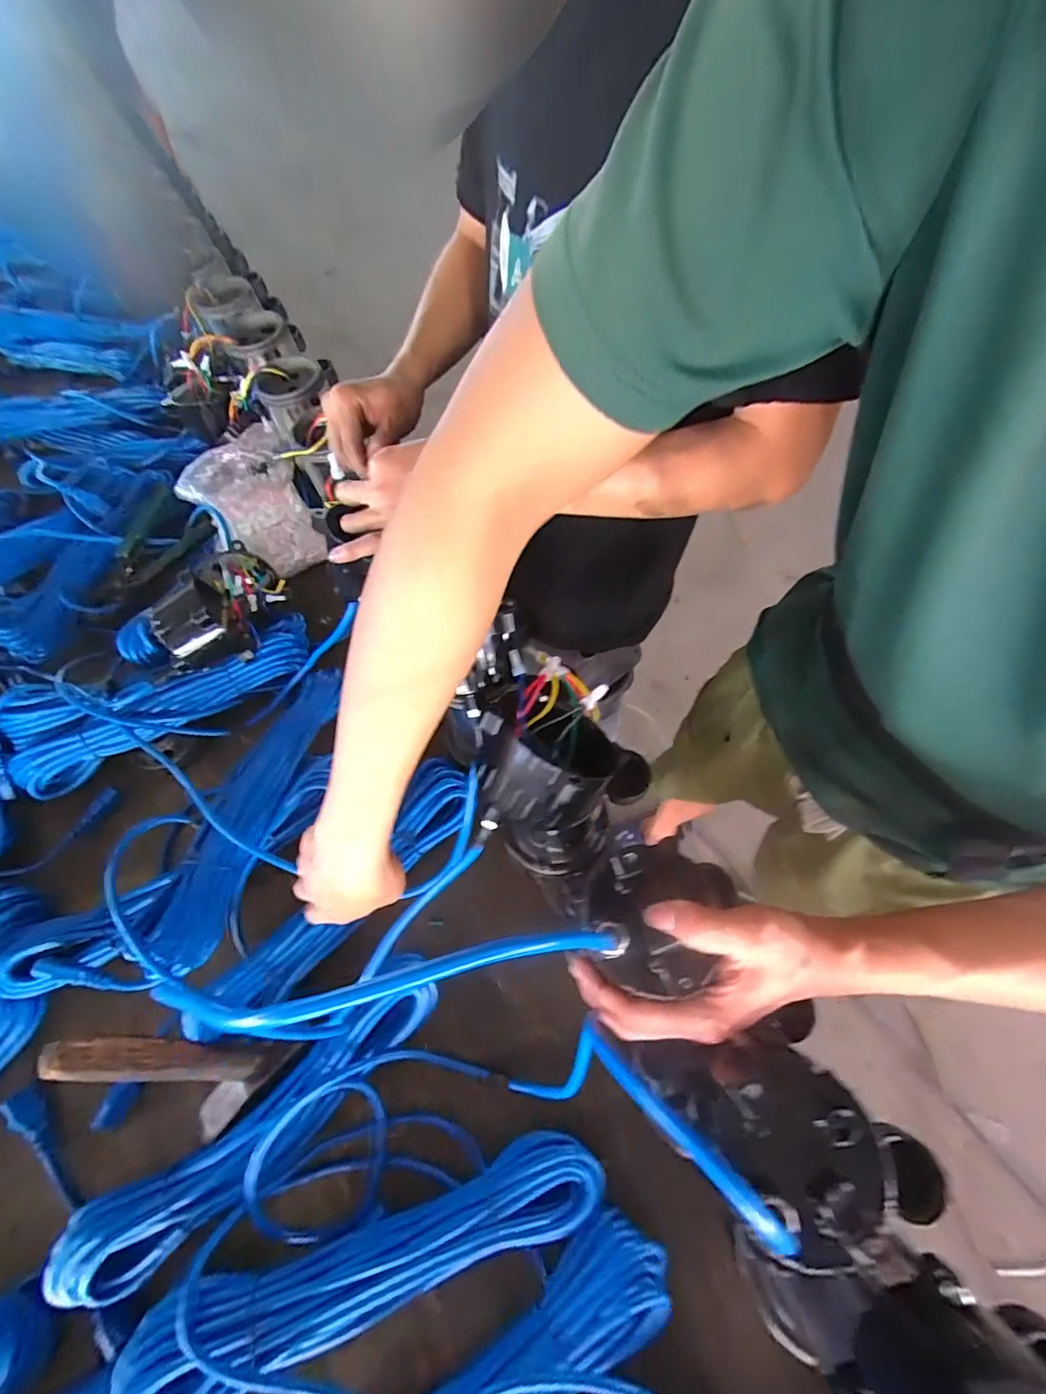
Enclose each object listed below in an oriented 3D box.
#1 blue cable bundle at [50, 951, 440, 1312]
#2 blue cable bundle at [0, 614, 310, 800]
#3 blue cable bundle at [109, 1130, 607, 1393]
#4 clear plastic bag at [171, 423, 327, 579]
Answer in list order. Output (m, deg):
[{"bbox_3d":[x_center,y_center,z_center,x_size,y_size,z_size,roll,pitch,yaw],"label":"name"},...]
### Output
[{"bbox_3d":[-0.224,0.370,0.452,0.344,0.057,0.075,-36,66,-13],"label":"blue cable bundle"},{"bbox_3d":[-0.437,-0.003,0.626,0.360,0.064,0.099,-24,64,-8],"label":"blue cable bundle"},{"bbox_3d":[-0.106,0.433,0.390,0.353,0.055,0.077,-17,63,-4],"label":"blue cable bundle"},{"bbox_3d":[-0.381,-0.265,0.738,0.153,0.093,0.207,-31,65,-11],"label":"clear plastic bag"}]

